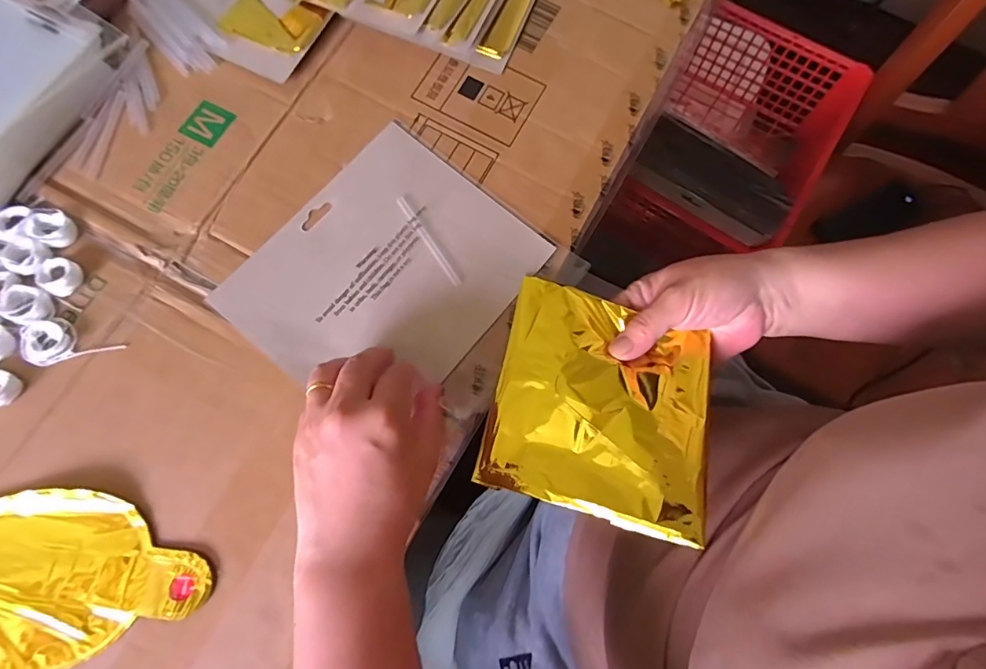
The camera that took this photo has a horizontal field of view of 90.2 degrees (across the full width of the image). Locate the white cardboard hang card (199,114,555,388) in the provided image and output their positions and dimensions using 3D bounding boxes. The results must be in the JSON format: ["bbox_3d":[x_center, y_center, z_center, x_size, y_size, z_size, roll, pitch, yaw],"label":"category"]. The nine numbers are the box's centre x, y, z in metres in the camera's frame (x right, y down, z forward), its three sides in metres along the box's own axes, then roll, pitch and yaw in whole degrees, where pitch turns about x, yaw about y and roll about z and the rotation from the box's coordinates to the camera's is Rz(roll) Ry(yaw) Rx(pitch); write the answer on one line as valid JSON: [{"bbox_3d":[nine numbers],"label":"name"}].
[{"bbox_3d":[-0.077,-0.046,0.357,0.162,0.005,0.192,40,79,7],"label":"white cardboard hang card"}]

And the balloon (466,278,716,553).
[{"bbox_3d":[0.068,0.042,0.319,0.135,0.024,0.141,10,67,19],"label":"balloon"}]

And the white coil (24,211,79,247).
[{"bbox_3d":[-0.318,-0.077,0.355,0.033,0.006,0.025,23,77,4],"label":"white coil"}]

